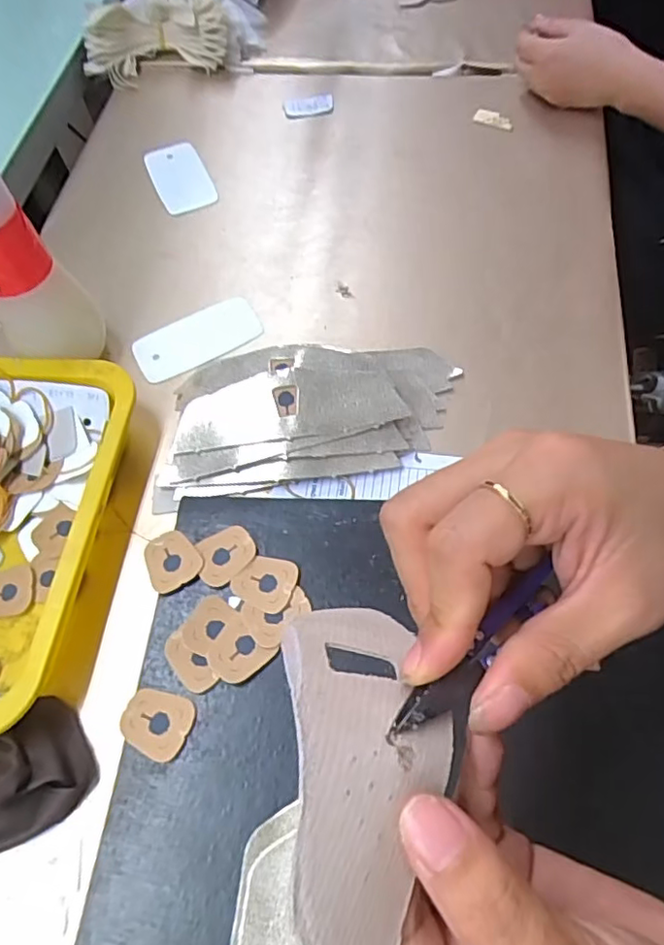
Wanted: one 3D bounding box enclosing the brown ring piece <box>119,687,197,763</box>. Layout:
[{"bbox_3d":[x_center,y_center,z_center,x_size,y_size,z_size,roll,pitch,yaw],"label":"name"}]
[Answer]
[{"bbox_3d":[-0.097,0.138,0.334,0.038,0.004,0.033,16,63,12],"label":"brown ring piece"}]

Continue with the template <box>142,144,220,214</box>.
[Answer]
[{"bbox_3d":[-0.151,-0.293,0.595,0.053,0.004,0.099,-22,64,-6],"label":"template"}]

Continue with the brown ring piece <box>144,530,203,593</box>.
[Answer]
[{"bbox_3d":[-0.101,0.055,0.378,0.032,0.004,0.036,-29,63,-12],"label":"brown ring piece"}]

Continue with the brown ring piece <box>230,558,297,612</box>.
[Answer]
[{"bbox_3d":[-0.042,0.066,0.366,0.037,0.004,0.033,14,63,11],"label":"brown ring piece"}]

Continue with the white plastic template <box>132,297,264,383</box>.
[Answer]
[{"bbox_3d":[-0.111,-0.110,0.497,0.103,0.004,0.049,-26,70,-9],"label":"white plastic template"}]

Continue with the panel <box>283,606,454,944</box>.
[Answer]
[{"bbox_3d":[0.009,0.073,0.162,0.042,0.037,0.103,-1,34,3],"label":"panel"}]

